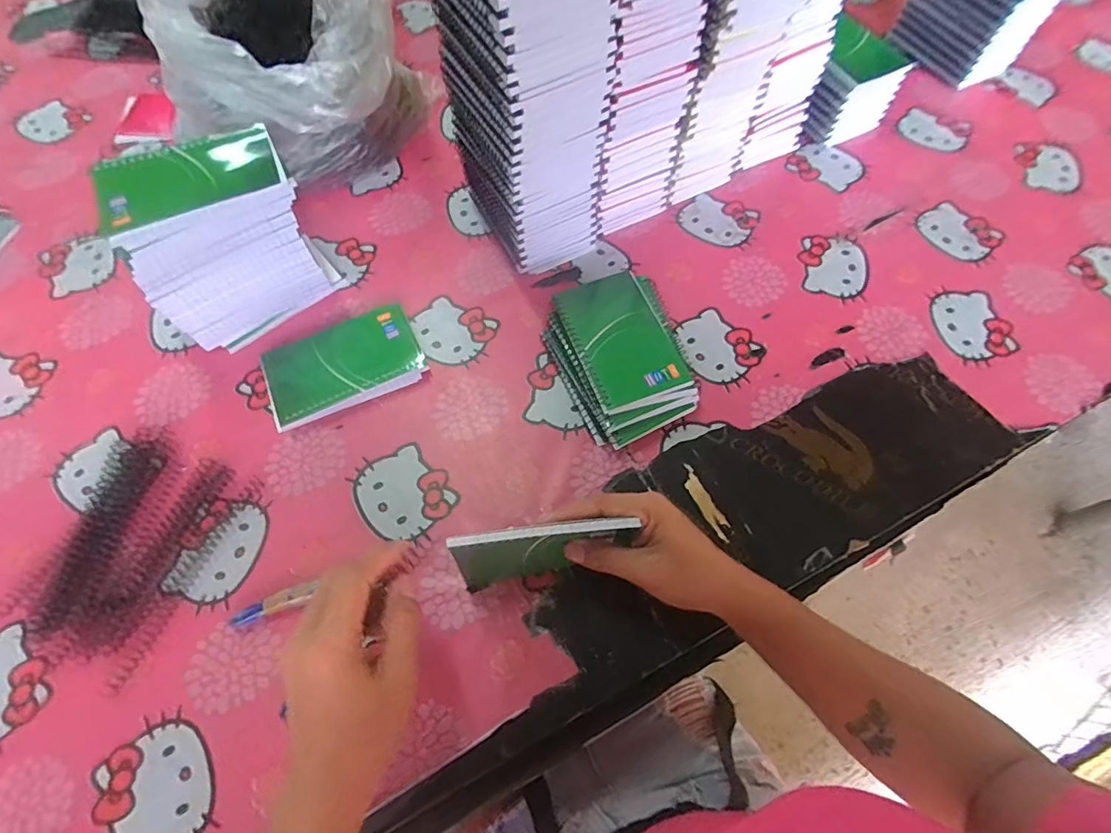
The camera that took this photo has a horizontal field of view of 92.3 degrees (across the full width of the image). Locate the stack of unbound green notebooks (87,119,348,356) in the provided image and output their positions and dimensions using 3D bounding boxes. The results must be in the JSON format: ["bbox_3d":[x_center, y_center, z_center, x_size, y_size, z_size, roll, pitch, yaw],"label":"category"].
[{"bbox_3d":[-0.283,-0.148,0.470,0.136,0.150,0.078,-27,67,-12],"label":"stack of unbound green notebooks"}]

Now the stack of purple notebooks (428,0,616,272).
[{"bbox_3d":[-0.030,-0.270,0.461,0.102,0.288,0.152,-29,68,-13],"label":"stack of purple notebooks"}]

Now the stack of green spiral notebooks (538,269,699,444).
[{"bbox_3d":[0.059,-0.059,0.482,0.110,0.047,0.154,-22,66,-10],"label":"stack of green spiral notebooks"}]

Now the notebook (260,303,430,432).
[{"bbox_3d":[-0.195,-0.046,0.492,0.138,0.019,0.084,-22,66,-11],"label":"notebook"}]

